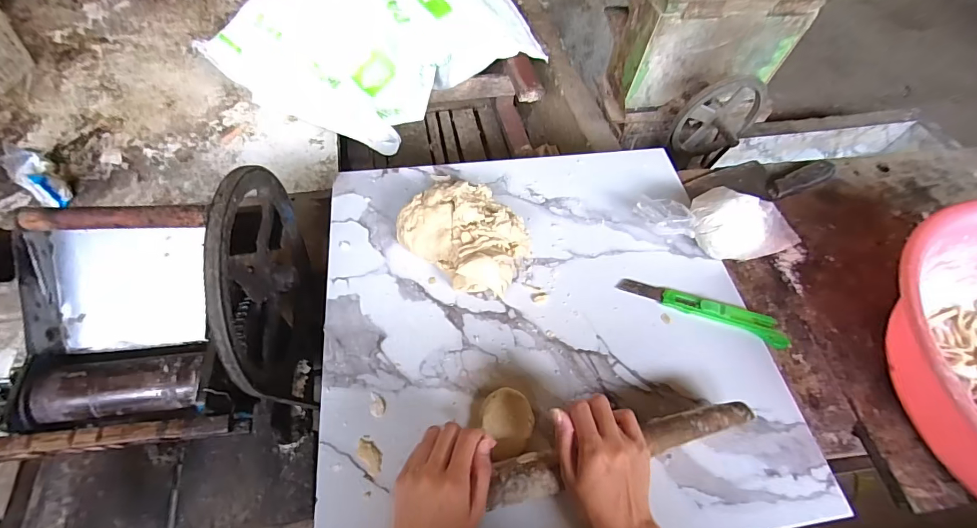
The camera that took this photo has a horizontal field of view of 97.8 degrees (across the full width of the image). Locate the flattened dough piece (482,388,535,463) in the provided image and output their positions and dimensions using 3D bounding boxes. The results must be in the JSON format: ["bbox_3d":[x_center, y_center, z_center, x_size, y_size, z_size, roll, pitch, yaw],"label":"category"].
[{"bbox_3d":[0.020,0.159,0.426,0.050,0.017,0.065,-1,58,-4],"label":"flattened dough piece"}]

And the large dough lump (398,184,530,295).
[{"bbox_3d":[-0.023,-0.038,0.519,0.157,0.057,0.127,36,63,18],"label":"large dough lump"}]

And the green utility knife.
[{"bbox_3d":[0.255,0.053,0.504,0.198,0.016,0.033,17,58,7],"label":"green utility knife"}]

